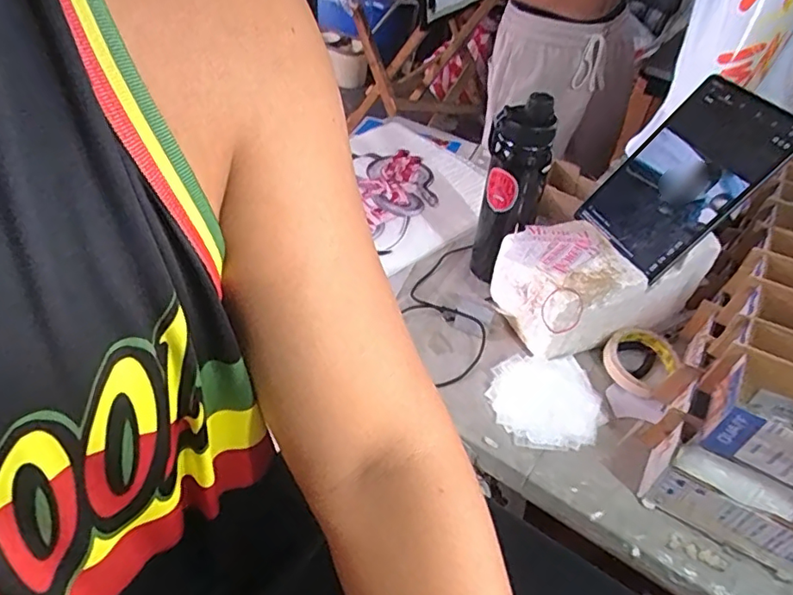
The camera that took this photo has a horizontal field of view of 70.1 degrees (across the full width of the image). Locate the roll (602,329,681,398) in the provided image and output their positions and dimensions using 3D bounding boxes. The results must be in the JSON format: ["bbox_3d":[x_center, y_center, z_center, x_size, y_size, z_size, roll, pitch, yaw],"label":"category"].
[{"bbox_3d":[0.316,0.077,0.728,0.090,0.025,0.080,-28,54,-30],"label":"roll"}]

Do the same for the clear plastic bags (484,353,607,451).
[{"bbox_3d":[0.179,0.124,0.685,0.131,0.014,0.127,1,45,-6],"label":"clear plastic bags"}]

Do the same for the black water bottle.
[{"bbox_3d":[0.150,-0.133,0.767,0.083,0.263,0.073,17,45,11],"label":"black water bottle"}]

